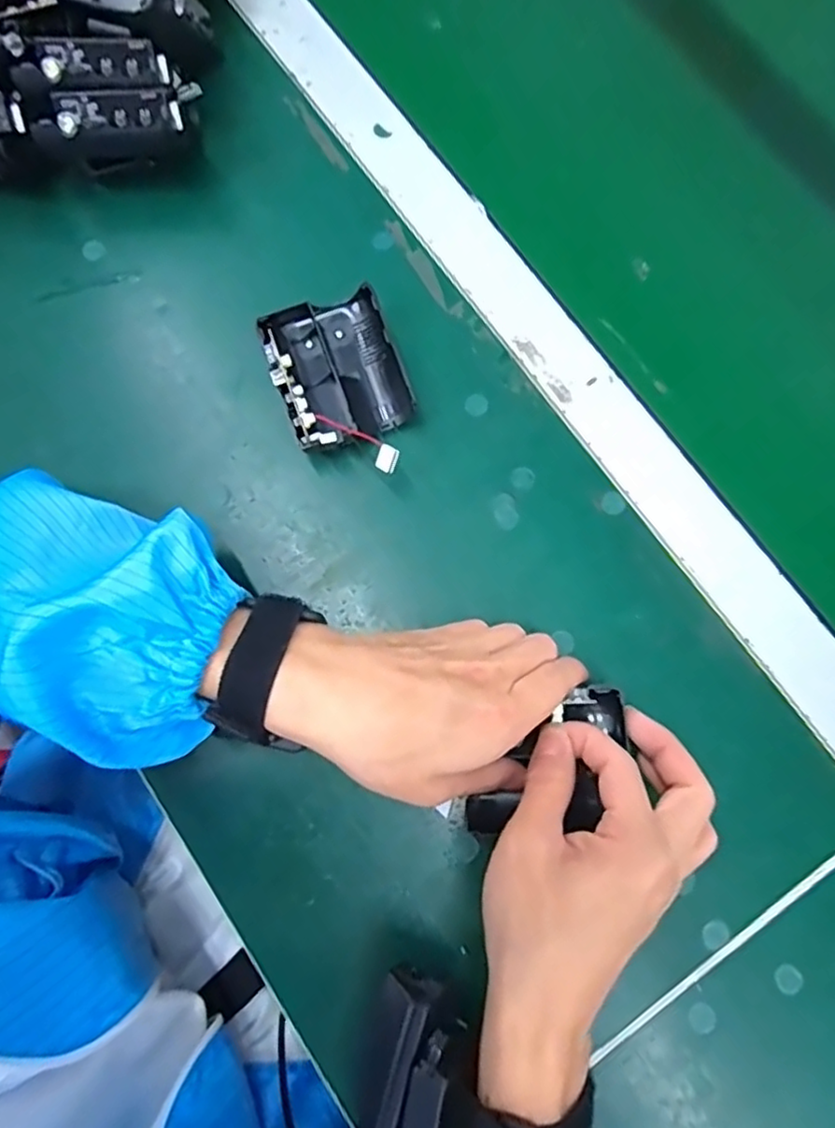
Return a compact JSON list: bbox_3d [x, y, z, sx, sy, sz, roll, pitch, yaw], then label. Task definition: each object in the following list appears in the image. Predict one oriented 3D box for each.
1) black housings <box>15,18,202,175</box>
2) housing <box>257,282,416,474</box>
[{"bbox_3d":[-0.177,-0.261,0.377,0.090,0.061,0.057,-2,79,0],"label":"black housings"},{"bbox_3d":[-0.041,-0.098,0.360,0.066,0.035,0.097,-20,80,-4],"label":"housing"}]

